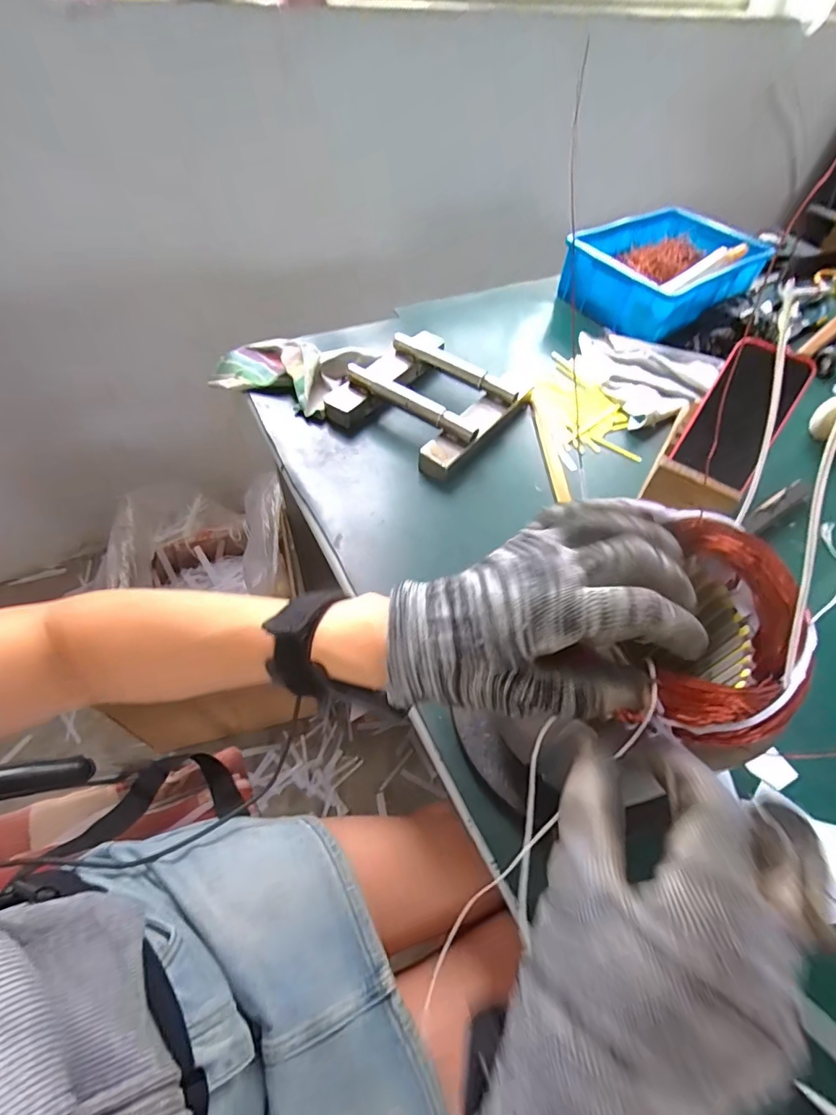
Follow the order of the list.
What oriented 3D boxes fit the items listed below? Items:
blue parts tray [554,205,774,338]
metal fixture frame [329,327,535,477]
[{"bbox_3d":[0.395,-0.467,0.795,0.294,0.088,0.209,-32,63,-24],"label":"blue parts tray"},{"bbox_3d":[0.016,-0.199,0.598,0.191,0.045,0.199,33,59,18],"label":"metal fixture frame"}]

